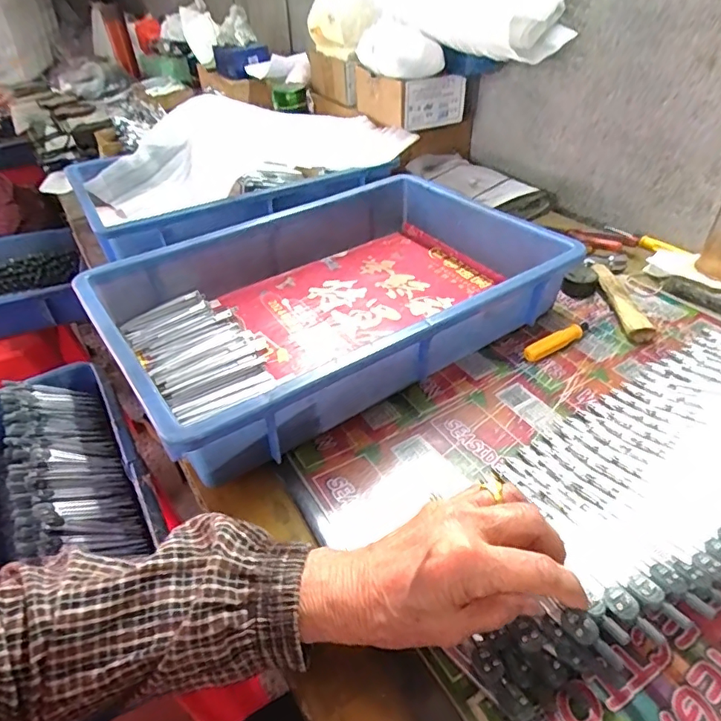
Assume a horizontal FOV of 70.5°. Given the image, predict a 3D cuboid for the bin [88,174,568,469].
[{"bbox_3d":[-0.024,-0.070,0.526,0.422,0.083,0.284,-26,45,-25],"label":"bin"}]

